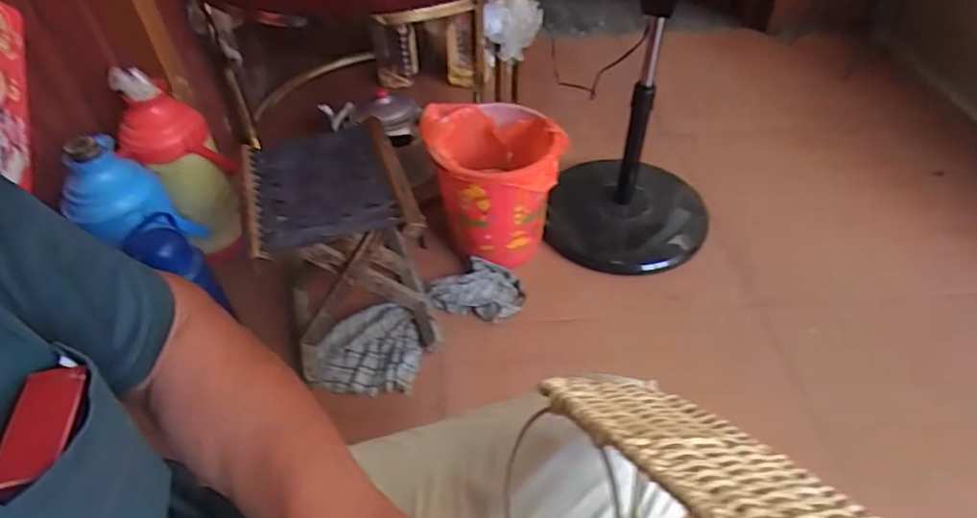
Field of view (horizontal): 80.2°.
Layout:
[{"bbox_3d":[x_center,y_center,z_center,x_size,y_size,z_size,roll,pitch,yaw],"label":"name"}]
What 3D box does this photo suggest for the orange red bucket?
[{"bbox_3d":[0.011,-0.142,1.157,0.239,0.254,0.228,-15,46,-13],"label":"orange red bucket"}]

